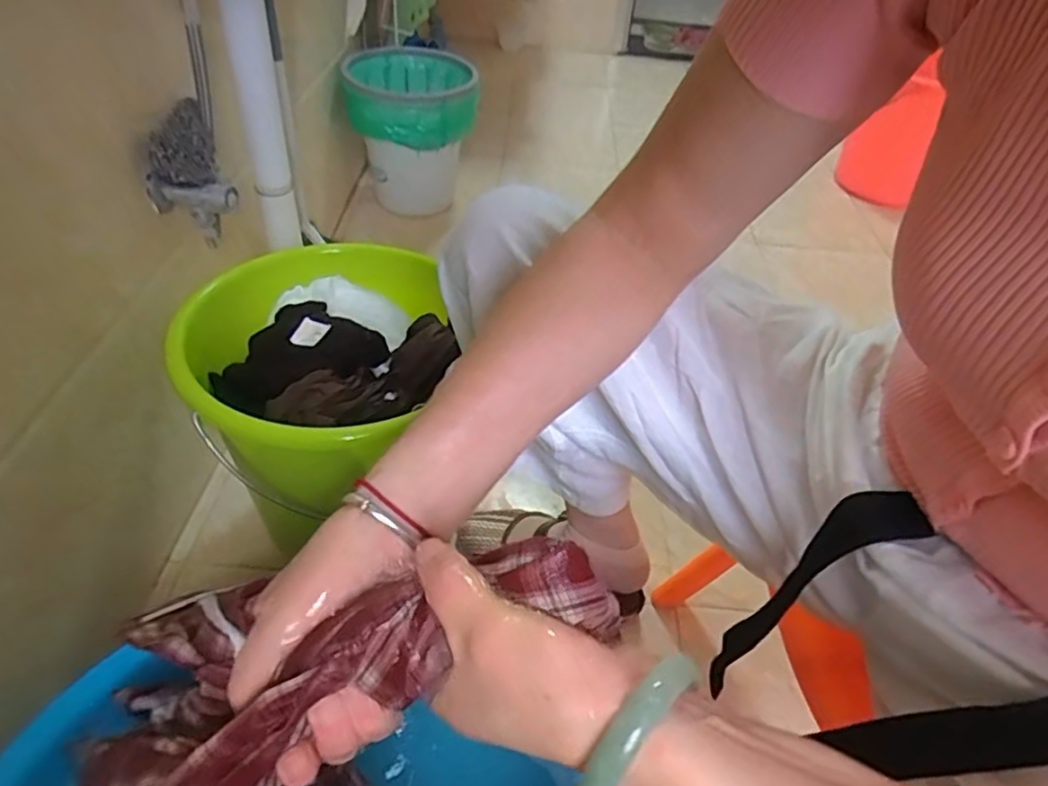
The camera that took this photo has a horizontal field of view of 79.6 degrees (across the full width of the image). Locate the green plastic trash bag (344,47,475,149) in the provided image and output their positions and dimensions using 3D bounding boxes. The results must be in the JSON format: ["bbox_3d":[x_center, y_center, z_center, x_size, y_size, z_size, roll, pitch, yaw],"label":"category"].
[{"bbox_3d":[-0.225,-0.605,1.274,0.258,0.103,0.285,1,44,-6],"label":"green plastic trash bag"}]

